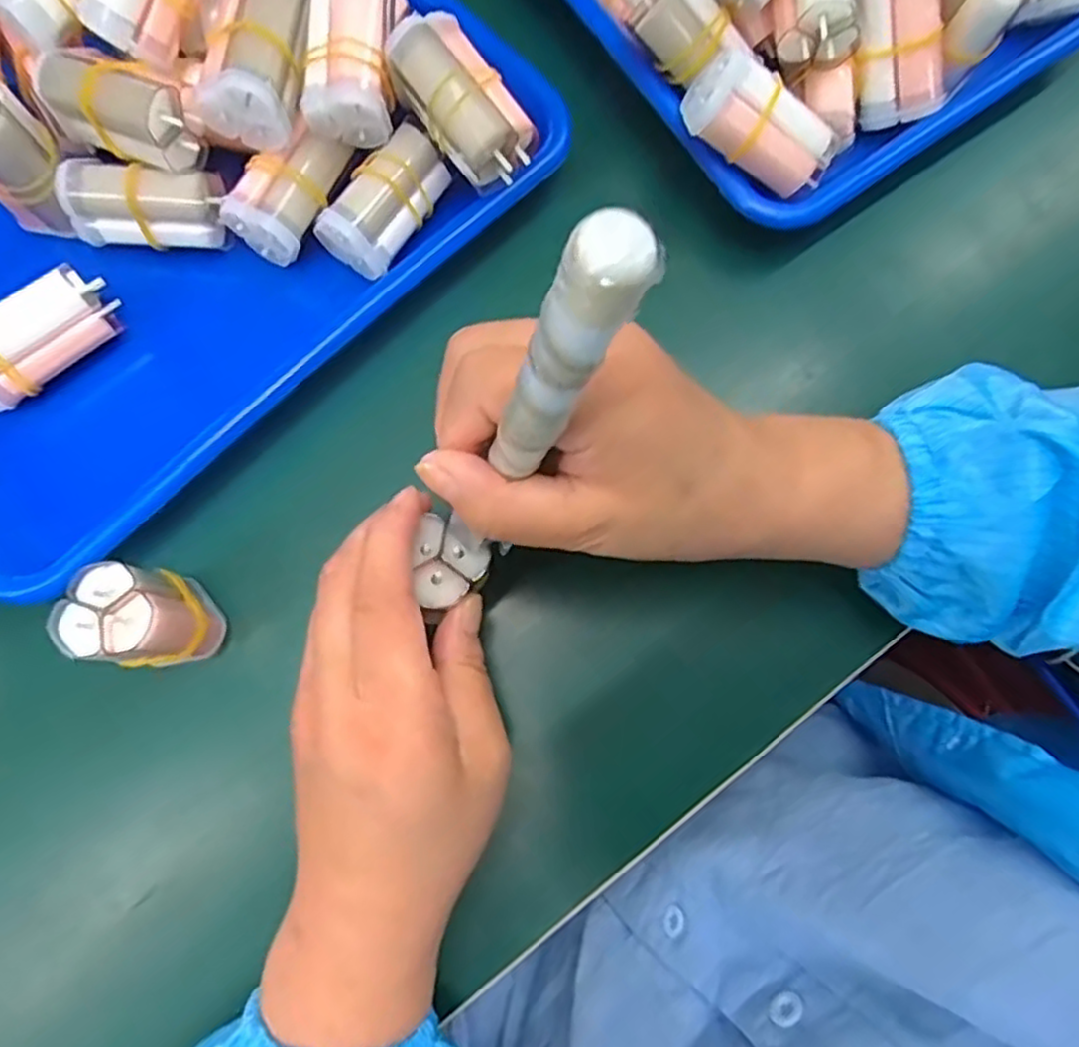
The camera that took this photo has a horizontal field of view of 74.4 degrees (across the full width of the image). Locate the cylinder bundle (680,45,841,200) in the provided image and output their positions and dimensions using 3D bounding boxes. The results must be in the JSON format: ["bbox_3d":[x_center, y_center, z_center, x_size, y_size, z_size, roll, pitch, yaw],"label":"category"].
[{"bbox_3d":[0.100,-0.175,0.318,0.070,0.032,0.031,24,77,-19],"label":"cylinder bundle"}]

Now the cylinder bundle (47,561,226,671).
[{"bbox_3d":[-0.152,0.037,0.277,0.033,0.066,0.036,0,78,0],"label":"cylinder bundle"}]

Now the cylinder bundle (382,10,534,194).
[{"bbox_3d":[-0.033,-0.178,0.301,0.034,0.029,0.069,-38,95,-8],"label":"cylinder bundle"}]

